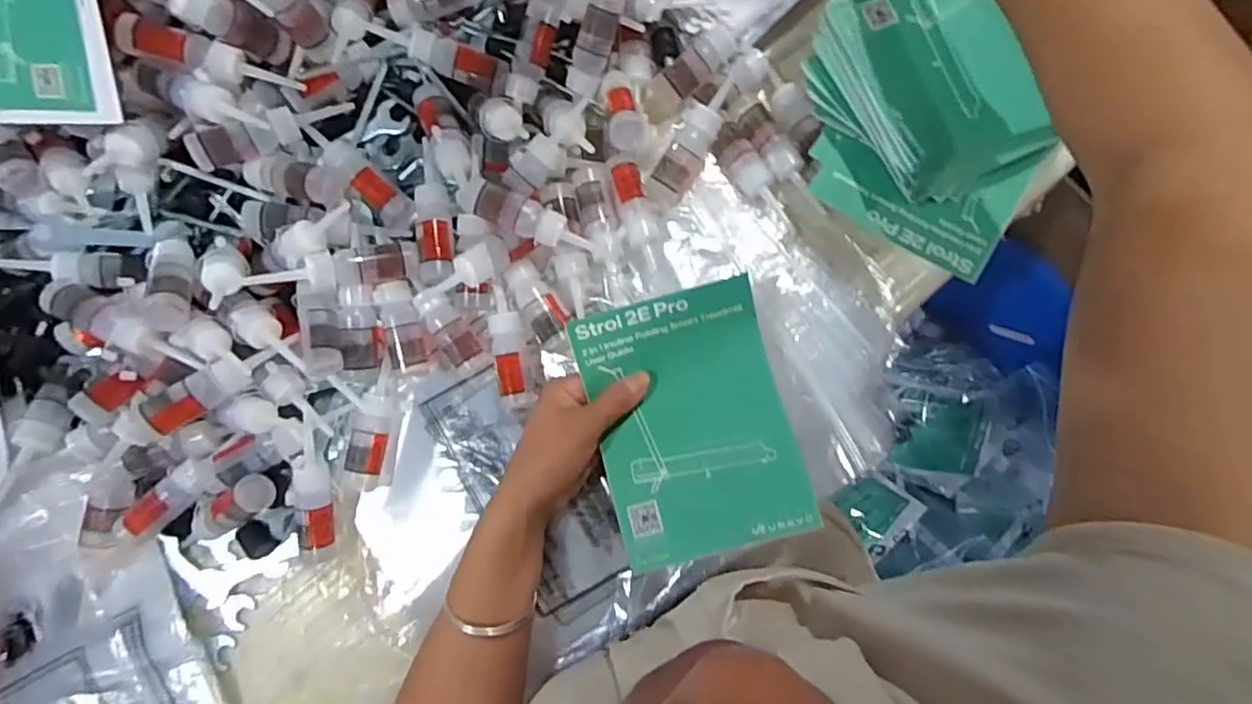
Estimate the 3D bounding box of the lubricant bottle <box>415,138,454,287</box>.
[{"bbox_3d":[-0.139,-0.101,0.463,0.024,0.020,0.106,-9,81,2],"label":"lubricant bottle"}]

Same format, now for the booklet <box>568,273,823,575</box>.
[{"bbox_3d":[0.043,0.047,0.418,0.123,0.025,0.165,-16,80,1],"label":"booklet"}]

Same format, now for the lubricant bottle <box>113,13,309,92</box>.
[{"bbox_3d":[-0.282,-0.197,0.436,0.108,0.028,0.026,12,81,-20],"label":"lubricant bottle"}]

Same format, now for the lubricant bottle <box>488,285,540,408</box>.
[{"bbox_3d":[-0.084,-0.003,0.474,0.027,0.024,0.087,-13,80,1],"label":"lubricant bottle"}]

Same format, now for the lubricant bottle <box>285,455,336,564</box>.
[{"bbox_3d":[-0.222,0.113,0.457,0.025,0.024,0.086,-1,100,3],"label":"lubricant bottle"}]

